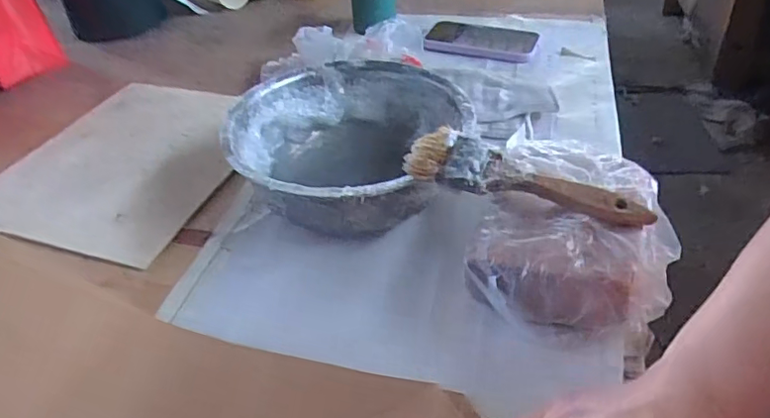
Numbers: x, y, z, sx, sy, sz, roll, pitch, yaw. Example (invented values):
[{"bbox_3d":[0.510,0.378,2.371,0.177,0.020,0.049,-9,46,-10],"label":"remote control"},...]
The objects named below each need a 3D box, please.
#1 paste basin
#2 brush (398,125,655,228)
[{"bbox_3d":[-0.038,-0.054,0.527,0.204,0.081,0.214,-3,41,2],"label":"paste basin"},{"bbox_3d":[0.097,-0.015,0.407,0.173,0.038,0.042,18,45,24],"label":"brush"}]

